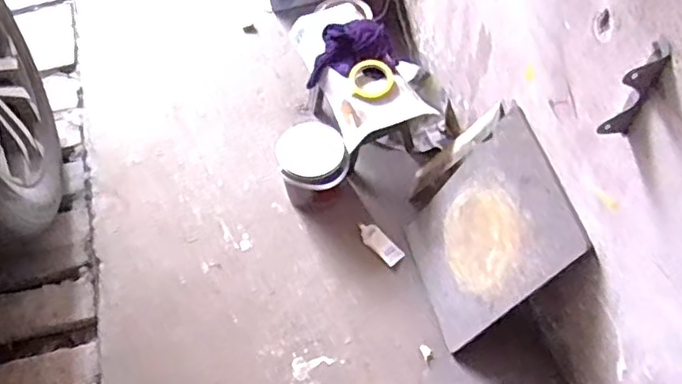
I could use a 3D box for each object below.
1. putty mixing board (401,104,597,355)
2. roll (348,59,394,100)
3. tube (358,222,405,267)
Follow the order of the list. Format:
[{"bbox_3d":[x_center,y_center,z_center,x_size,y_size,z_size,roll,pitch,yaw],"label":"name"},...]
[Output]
[{"bbox_3d":[0.284,0.088,1.235,0.018,0.431,0.322,3,53,-27],"label":"putty mixing board"},{"bbox_3d":[0.069,-0.256,1.406,0.098,0.013,0.093,0,83,0],"label":"roll"},{"bbox_3d":[0.092,0.120,1.459,0.048,0.017,0.127,-37,64,-20],"label":"tube"}]

